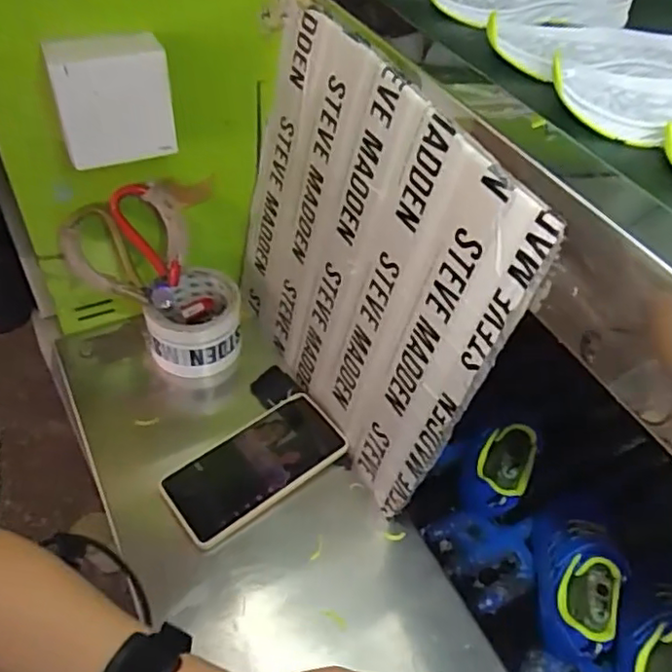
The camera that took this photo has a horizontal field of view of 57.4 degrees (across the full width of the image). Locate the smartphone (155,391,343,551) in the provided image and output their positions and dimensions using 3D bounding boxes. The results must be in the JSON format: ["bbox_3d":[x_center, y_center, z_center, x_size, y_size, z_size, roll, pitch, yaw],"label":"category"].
[{"bbox_3d":[-0.073,0.119,0.572,0.165,0.012,0.074,-27,59,-29],"label":"smartphone"}]

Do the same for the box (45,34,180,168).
[{"bbox_3d":[-0.176,-0.187,0.485,0.084,0.095,0.033,-18,55,-23],"label":"box"}]

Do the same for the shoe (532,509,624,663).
[{"bbox_3d":[0.213,0.208,0.536,0.063,0.069,0.137,12,49,1],"label":"shoe"}]

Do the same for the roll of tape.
[{"bbox_3d":[-0.148,-0.015,0.650,0.089,0.070,0.093,1,50,-9],"label":"roll of tape"}]

